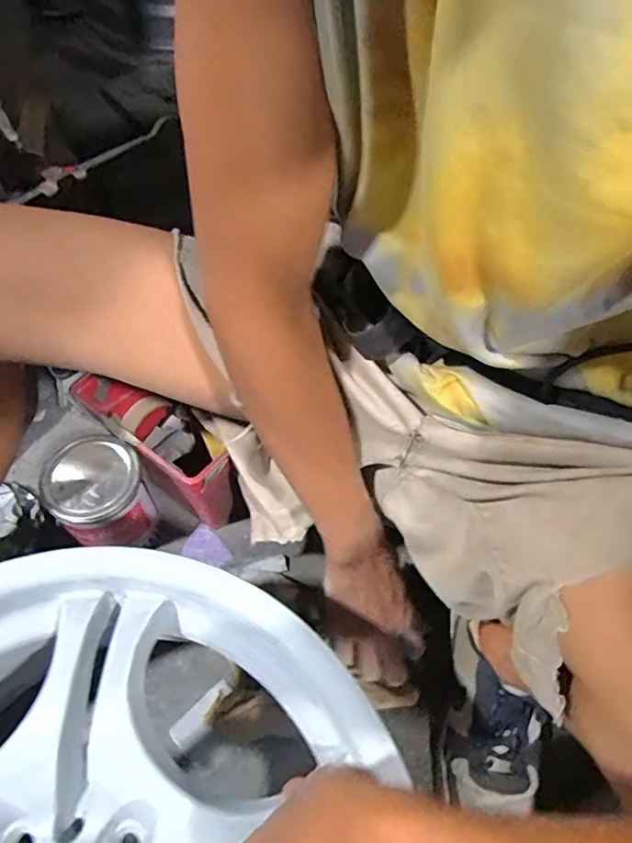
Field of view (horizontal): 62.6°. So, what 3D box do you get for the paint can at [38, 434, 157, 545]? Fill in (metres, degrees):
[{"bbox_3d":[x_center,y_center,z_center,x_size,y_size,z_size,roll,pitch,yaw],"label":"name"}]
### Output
[{"bbox_3d":[-0.249,0.082,0.601,0.096,0.117,0.103,2,56,-3],"label":"paint can"}]

